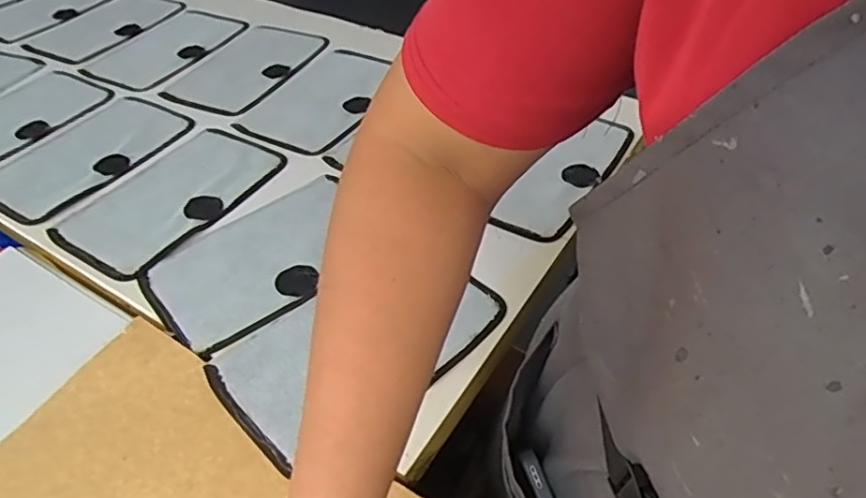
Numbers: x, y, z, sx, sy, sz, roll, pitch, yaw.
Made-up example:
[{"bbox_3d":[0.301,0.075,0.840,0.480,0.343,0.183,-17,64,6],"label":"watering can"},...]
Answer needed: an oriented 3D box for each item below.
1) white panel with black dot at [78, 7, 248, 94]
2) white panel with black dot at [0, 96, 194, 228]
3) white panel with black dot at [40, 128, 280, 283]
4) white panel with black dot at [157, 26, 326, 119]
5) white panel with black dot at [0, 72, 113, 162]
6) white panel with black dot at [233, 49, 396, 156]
[{"bbox_3d":[-0.394,-0.302,0.884,0.150,0.011,0.223,21,51,23],"label":"white panel with black dot"},{"bbox_3d":[-0.402,-0.112,0.695,0.137,0.005,0.221,24,52,25],"label":"white panel with black dot"},{"bbox_3d":[-0.278,-0.059,0.634,0.139,0.009,0.215,25,52,25],"label":"white panel with black dot"},{"bbox_3d":[-0.258,-0.253,0.831,0.142,0.009,0.225,19,50,21],"label":"white panel with black dot"},{"bbox_3d":[-0.532,-0.164,0.755,0.144,0.005,0.218,24,52,25],"label":"white panel with black dot"},{"bbox_3d":[-0.140,-0.192,0.760,0.133,0.015,0.212,18,49,20],"label":"white panel with black dot"}]

